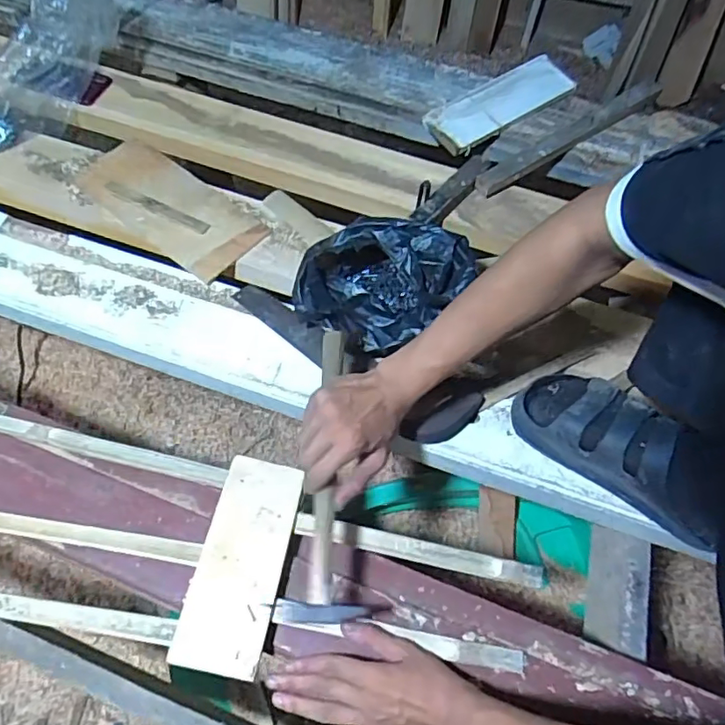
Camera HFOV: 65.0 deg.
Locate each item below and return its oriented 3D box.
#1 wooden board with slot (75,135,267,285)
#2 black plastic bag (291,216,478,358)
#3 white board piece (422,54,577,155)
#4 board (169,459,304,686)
[{"bbox_3d":[-0.285,-0.238,0.832,0.296,0.020,0.135,36,65,16],"label":"wooden board with slot"},{"bbox_3d":[0.020,-0.084,0.692,0.184,0.118,0.148,22,62,9],"label":"black plastic bag"},{"bbox_3d":[0.230,-0.437,0.946,0.266,0.020,0.094,-33,68,-20],"label":"white board piece"},{"bbox_3d":[-0.120,0.194,0.569,0.083,0.006,0.203,10,60,3],"label":"board"}]

